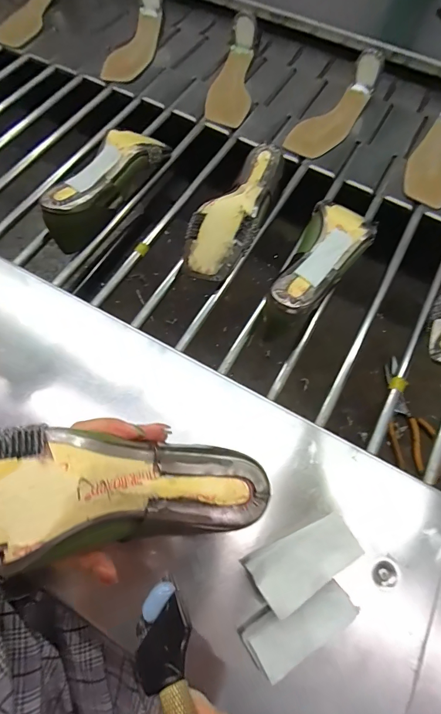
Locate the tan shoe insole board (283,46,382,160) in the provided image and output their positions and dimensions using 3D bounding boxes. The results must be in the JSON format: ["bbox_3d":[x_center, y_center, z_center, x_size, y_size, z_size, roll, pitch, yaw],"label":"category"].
[{"bbox_3d":[0.198,-0.419,0.614,0.076,0.049,0.219,41,86,14],"label":"tan shoe insole board"}]

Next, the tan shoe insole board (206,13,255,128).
[{"bbox_3d":[0.023,-0.502,0.642,0.076,0.054,0.206,11,81,4],"label":"tan shoe insole board"}]

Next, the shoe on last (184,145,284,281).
[{"bbox_3d":[0.029,-0.202,0.500,0.091,0.072,0.223,30,72,19],"label":"shoe on last"}]

